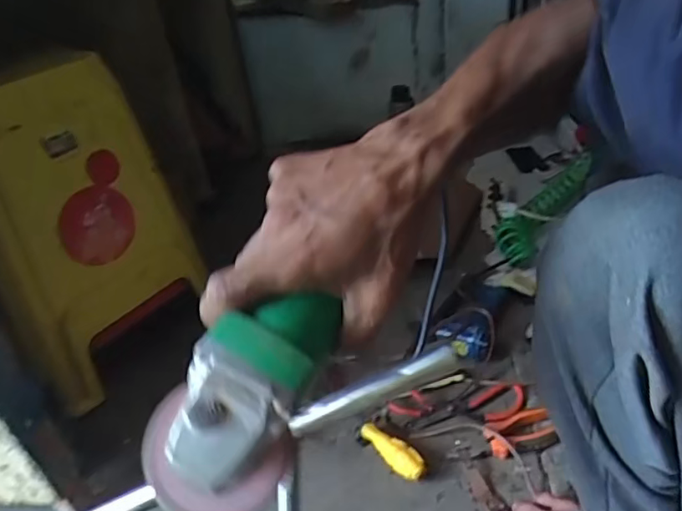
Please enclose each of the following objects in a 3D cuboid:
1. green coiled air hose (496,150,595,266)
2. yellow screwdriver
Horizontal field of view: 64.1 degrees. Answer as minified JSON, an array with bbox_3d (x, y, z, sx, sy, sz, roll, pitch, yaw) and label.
[{"bbox_3d":[0.455,-0.114,1.207,0.100,0.069,0.503,17,38,33],"label":"green coiled air hose"},{"bbox_3d":[0.070,0.261,0.723,0.027,0.035,0.102,-27,37,-30],"label":"yellow screwdriver"}]

